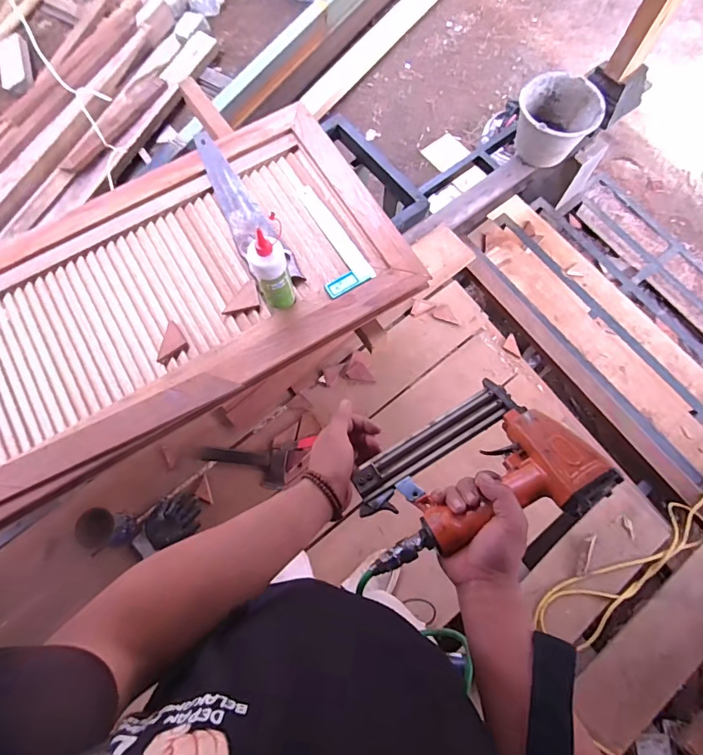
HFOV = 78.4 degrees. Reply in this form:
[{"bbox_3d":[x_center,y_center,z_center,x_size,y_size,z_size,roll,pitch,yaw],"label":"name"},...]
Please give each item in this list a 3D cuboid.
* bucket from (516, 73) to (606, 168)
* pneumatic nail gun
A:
[{"bbox_3d":[0.710,-0.901,1.512,0.266,0.194,0.266,-1,74,2],"label":"bucket"},{"bbox_3d":[0.118,0.105,0.463,0.260,0.074,0.150,-22,74,-5],"label":"pneumatic nail gun"}]

